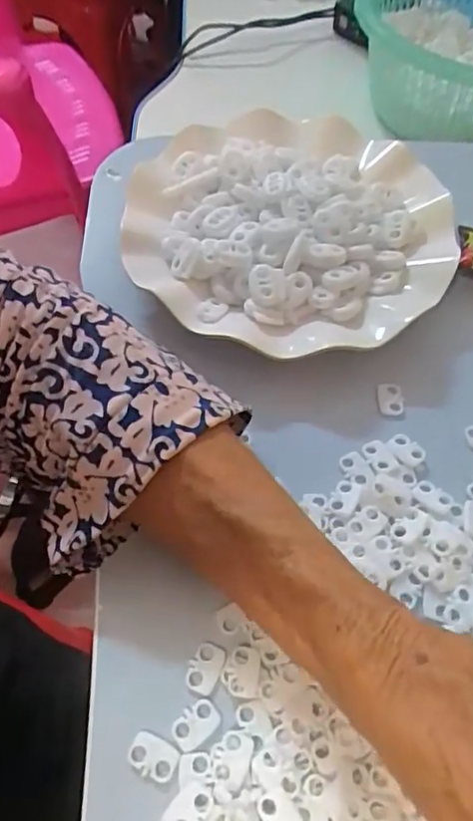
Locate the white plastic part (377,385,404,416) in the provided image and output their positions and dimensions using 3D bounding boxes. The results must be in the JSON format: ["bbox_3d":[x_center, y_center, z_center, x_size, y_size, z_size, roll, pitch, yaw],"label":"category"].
[{"bbox_3d":[0.078,-0.005,0.304,0.013,0.004,0.017,0,57,1],"label":"white plastic part"}]

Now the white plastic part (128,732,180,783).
[{"bbox_3d":[-0.030,0.127,0.220,0.018,0.004,0.012,22,60,15],"label":"white plastic part"}]

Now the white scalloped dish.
[{"bbox_3d":[0.029,-0.105,0.346,0.176,0.032,0.180,0,57,1],"label":"white scalloped dish"}]

